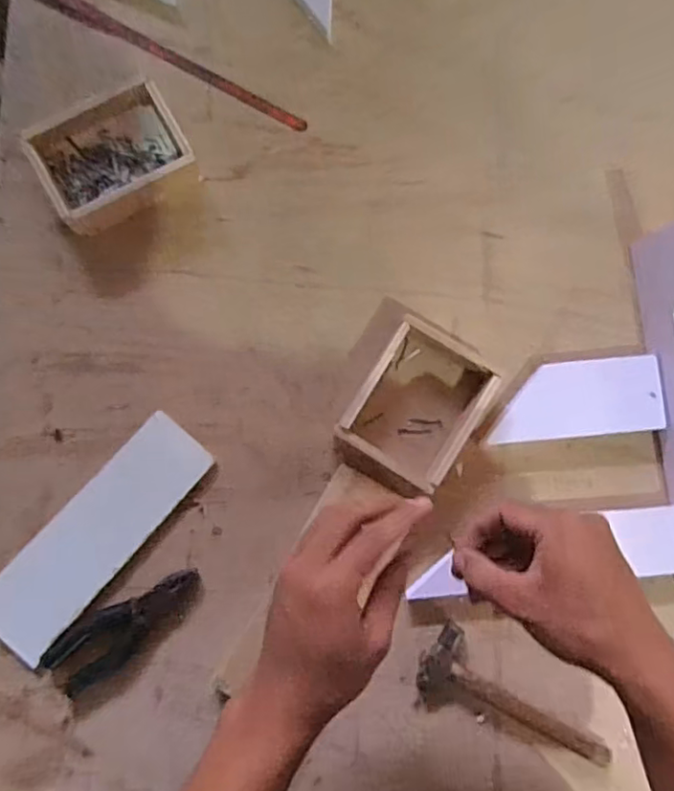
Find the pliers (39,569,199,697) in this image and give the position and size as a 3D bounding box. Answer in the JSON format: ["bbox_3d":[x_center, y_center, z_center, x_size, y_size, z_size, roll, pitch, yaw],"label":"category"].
[{"bbox_3d":[-0.190,0.209,0.546,0.147,0.010,0.051,-35,87,-5],"label":"pliers"}]

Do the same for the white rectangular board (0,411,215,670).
[{"bbox_3d":[-0.216,0.125,0.541,0.076,0.010,0.236,42,82,-11],"label":"white rectangular board"}]

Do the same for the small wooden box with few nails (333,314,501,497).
[{"bbox_3d":[0.070,0.013,0.553,0.105,0.044,0.139,31,84,0],"label":"small wooden box with few nails"}]

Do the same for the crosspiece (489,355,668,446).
[{"bbox_3d":[0.320,-0.005,0.584,0.338,0.022,0.071,-5,85,-3],"label":"crosspiece"}]

